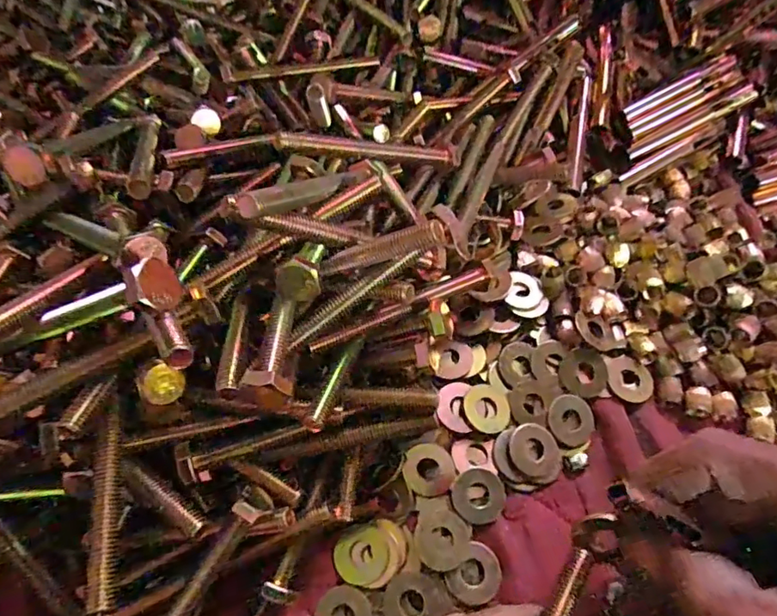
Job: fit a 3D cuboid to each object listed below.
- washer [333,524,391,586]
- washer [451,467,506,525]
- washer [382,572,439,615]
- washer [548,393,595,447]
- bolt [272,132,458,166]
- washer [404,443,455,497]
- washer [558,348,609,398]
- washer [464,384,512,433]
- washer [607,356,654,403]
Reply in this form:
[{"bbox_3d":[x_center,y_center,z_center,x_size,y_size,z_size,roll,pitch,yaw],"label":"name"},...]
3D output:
[{"bbox_3d":[-0.012,0.110,0.236,0.024,0.004,0.024,-1,61,1],"label":"washer"},{"bbox_3d":[0.042,0.087,0.243,0.024,0.004,0.023,-1,61,1],"label":"washer"},{"bbox_3d":[0.010,0.127,0.227,0.023,0.004,0.023,-1,61,1],"label":"washer"},{"bbox_3d":[0.091,0.056,0.263,0.024,0.005,0.024,-1,61,1],"label":"washer"},{"bbox_3d":[-0.008,-0.080,0.264,0.105,0.009,0.011,-6,57,-34],"label":"bolt"},{"bbox_3d":[0.019,0.076,0.247,0.022,0.004,0.023,-2,78,10],"label":"washer"},{"bbox_3d":[0.101,0.033,0.271,0.025,0.005,0.025,-1,61,1],"label":"washer"},{"bbox_3d":[0.048,0.049,0.257,0.024,0.004,0.024,9,62,-17],"label":"washer"},{"bbox_3d":[0.125,0.037,0.273,0.023,0.004,0.025,1,70,-4],"label":"washer"}]

